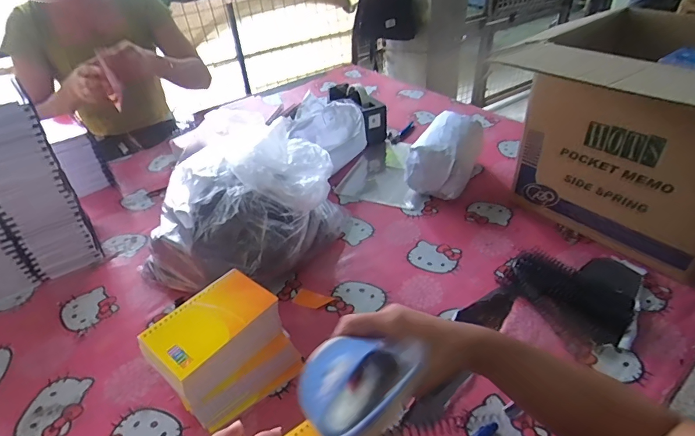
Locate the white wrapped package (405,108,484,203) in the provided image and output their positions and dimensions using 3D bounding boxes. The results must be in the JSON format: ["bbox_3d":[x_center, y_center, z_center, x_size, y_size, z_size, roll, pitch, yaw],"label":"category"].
[{"bbox_3d":[0.196,-0.124,0.841,0.113,0.107,0.180,14,40,22],"label":"white wrapped package"}]

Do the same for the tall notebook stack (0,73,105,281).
[{"bbox_3d":[-0.497,-0.056,0.664,0.101,0.291,0.121,-24,42,-25],"label":"tall notebook stack"}]

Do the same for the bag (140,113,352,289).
[{"bbox_3d":[-0.163,-0.022,0.666,0.242,0.198,0.264,14,40,22],"label":"bag"}]

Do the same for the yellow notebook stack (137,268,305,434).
[{"bbox_3d":[-0.143,0.159,0.493,0.098,0.119,0.135,26,46,33],"label":"yellow notebook stack"}]

